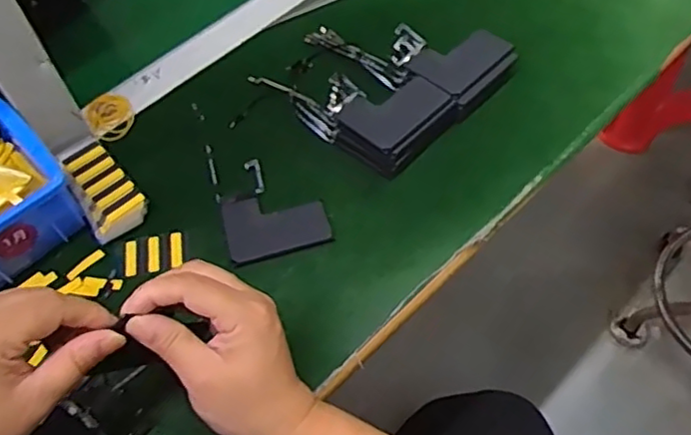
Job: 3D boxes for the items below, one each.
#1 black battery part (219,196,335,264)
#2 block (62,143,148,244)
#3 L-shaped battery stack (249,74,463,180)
[{"bbox_3d":[-0.052,0.002,0.486,0.075,0.007,0.057,-16,57,-6],"label":"black battery part"},{"bbox_3d":[-0.190,-0.024,0.505,0.045,0.011,0.090,-31,60,-15],"label":"block"},{"bbox_3d":[0.009,-0.101,0.535,0.091,0.031,0.151,-37,61,-19],"label":"L-shaped battery stack"}]

